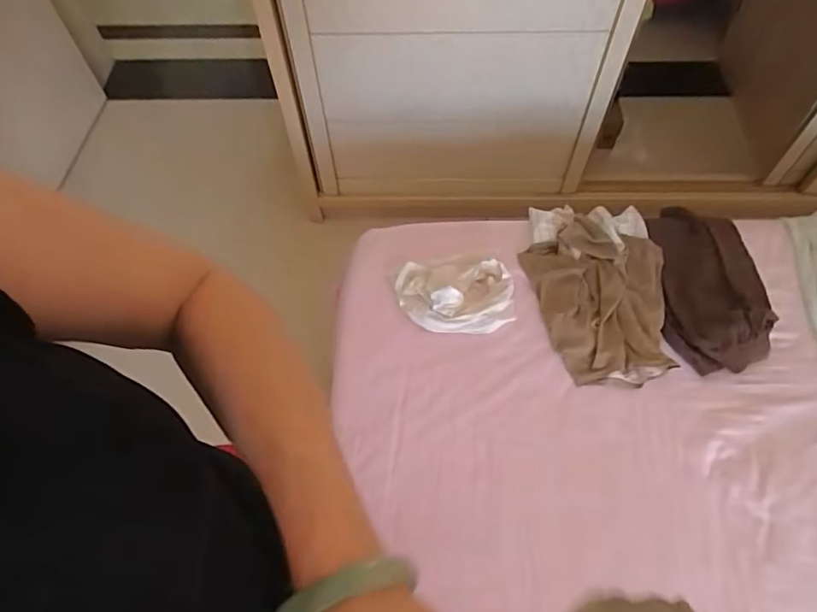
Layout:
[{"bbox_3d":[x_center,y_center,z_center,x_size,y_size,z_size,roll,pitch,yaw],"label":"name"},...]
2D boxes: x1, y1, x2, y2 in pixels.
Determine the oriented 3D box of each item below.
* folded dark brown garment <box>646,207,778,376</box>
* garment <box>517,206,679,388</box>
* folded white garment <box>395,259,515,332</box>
[{"bbox_3d":[0.575,-0.066,1.057,0.194,0.051,0.402,-1,59,1],"label":"folded dark brown garment"},{"bbox_3d":[0.362,-0.041,1.055,0.255,0.041,0.403,4,59,4],"label":"garment"},{"bbox_3d":[0.089,-0.020,1.044,0.220,0.053,0.147,4,59,4],"label":"folded white garment"}]

